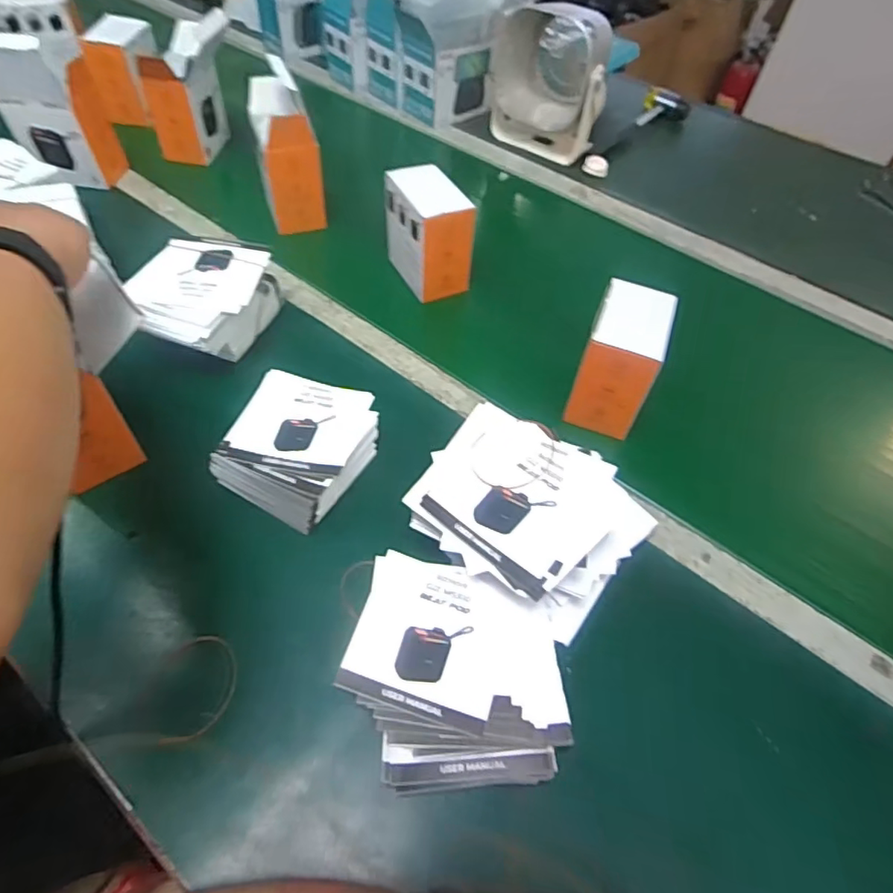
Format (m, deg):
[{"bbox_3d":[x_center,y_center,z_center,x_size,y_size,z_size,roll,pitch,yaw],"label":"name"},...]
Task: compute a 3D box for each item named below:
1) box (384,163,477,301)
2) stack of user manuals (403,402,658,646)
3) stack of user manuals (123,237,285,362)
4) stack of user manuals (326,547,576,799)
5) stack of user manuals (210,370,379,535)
[{"bbox_3d":[-0.021,-0.249,0.664,0.066,0.101,0.113,-24,58,-20],"label":"box"},{"bbox_3d":[0.067,0.058,0.453,0.158,0.091,0.148,33,58,19],"label":"stack of user manuals"},{"bbox_3d":[-0.247,-0.140,0.579,0.115,0.079,0.140,10,53,3],"label":"stack of user manuals"},{"bbox_3d":[0.008,0.161,0.401,0.146,0.056,0.140,7,53,2],"label":"stack of user manuals"},{"bbox_3d":[-0.132,-0.003,0.514,0.113,0.038,0.130,23,55,13],"label":"stack of user manuals"}]

